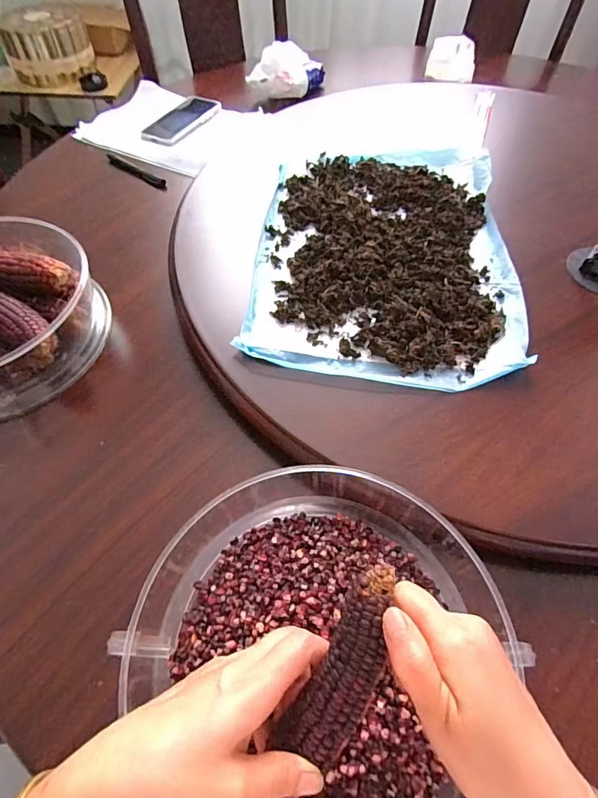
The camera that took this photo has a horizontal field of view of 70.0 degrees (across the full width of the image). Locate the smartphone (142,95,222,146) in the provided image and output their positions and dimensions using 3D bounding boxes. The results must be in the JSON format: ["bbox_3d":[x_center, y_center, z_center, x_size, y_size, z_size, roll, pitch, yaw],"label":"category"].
[{"bbox_3d":[-0.212,-0.516,0.790,0.082,0.007,0.170,25,62,15],"label":"smartphone"}]

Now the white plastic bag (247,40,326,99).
[{"bbox_3d":[-0.023,-0.639,0.833,0.086,0.064,0.144,36,65,20],"label":"white plastic bag"}]

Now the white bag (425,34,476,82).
[{"bbox_3d":[0.306,-0.683,0.852,0.093,0.046,0.118,11,59,7],"label":"white bag"}]

